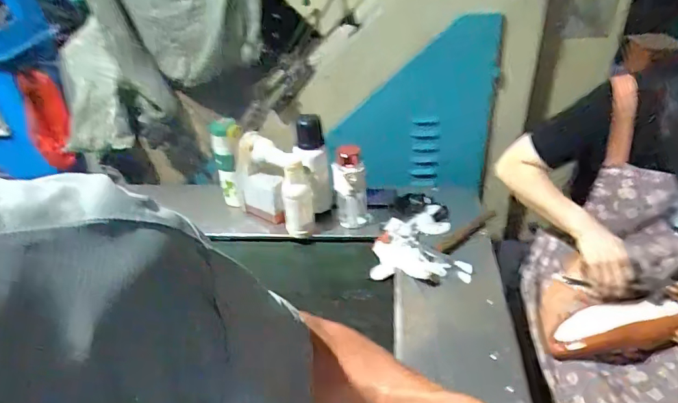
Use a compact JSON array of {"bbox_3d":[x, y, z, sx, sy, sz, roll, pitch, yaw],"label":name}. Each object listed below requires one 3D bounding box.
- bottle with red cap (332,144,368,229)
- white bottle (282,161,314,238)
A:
[{"bbox_3d":[0.026,-0.024,1.057,0.072,0.198,0.060,-2,36,3],"label":"bottle with red cap"},{"bbox_3d":[-0.094,0.003,1.053,0.066,0.178,0.075,-10,36,-7],"label":"white bottle"}]

